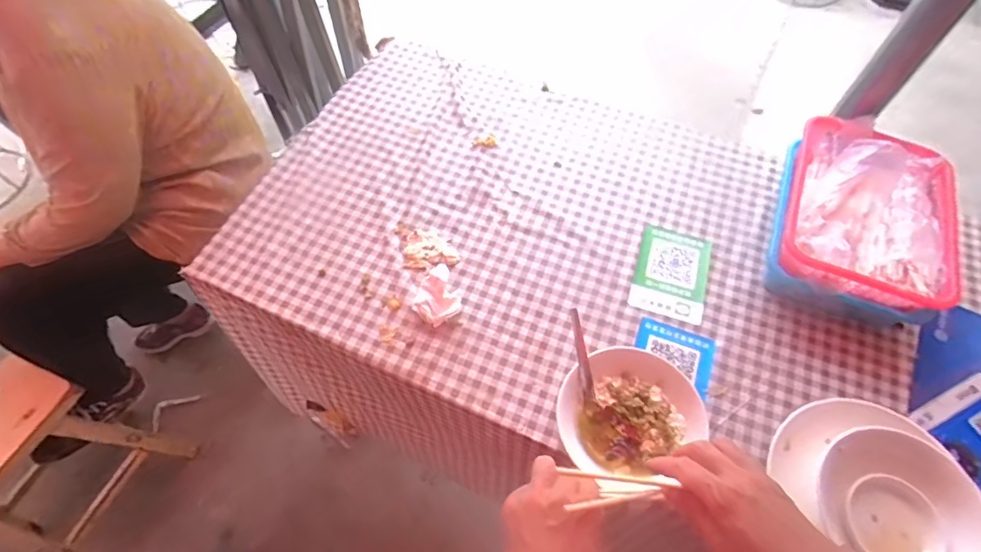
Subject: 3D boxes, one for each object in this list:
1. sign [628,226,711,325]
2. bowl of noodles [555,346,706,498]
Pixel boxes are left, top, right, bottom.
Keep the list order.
[{"bbox_3d":[0.261,-0.007,0.710,0.099,0.007,0.143,18,61,8],"label":"sign"},{"bbox_3d":[0.157,0.162,0.582,0.163,0.058,0.146,-39,69,-21],"label":"bowl of noodles"}]

